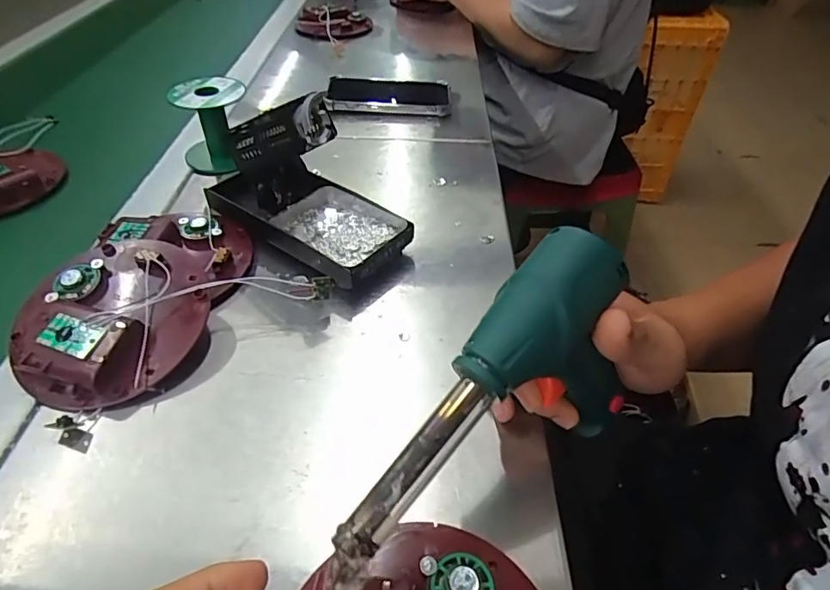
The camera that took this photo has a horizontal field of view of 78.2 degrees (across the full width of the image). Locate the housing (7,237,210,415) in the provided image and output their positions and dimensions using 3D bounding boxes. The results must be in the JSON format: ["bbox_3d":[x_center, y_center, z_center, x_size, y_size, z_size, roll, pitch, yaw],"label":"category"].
[{"bbox_3d":[-0.191,0.014,0.331,0.110,0.037,0.112,1,43,-1],"label":"housing"}]

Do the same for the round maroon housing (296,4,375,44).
[{"bbox_3d":[-0.127,-0.430,0.802,0.116,0.031,0.115,-5,44,-7],"label":"round maroon housing"}]

